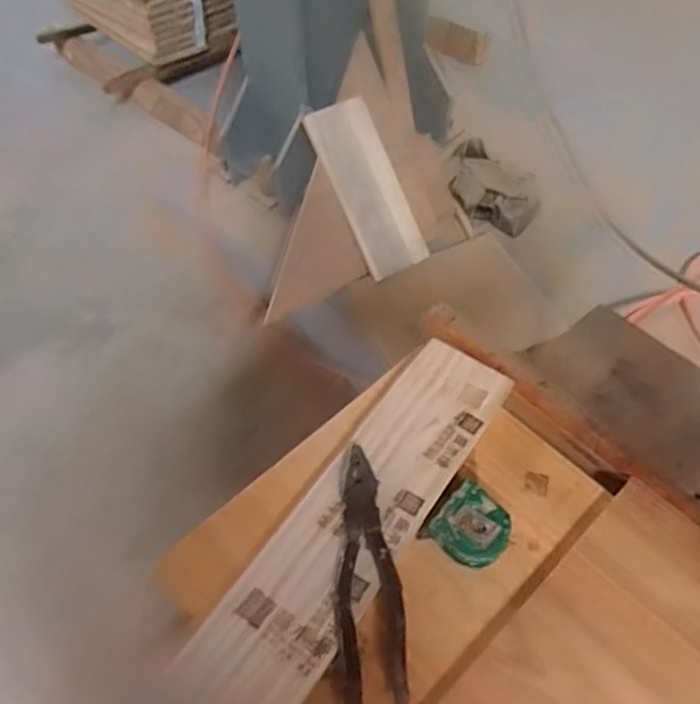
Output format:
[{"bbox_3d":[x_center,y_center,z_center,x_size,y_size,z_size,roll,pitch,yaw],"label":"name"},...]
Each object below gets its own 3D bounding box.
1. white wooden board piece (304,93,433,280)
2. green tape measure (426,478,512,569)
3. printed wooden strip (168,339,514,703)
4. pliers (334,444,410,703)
[{"bbox_3d":[0.042,-0.346,1.300,0.148,0.042,0.363,-28,99,-21],"label":"white wooden board piece"},{"bbox_3d":[0.098,0.144,0.496,0.054,0.031,0.056,33,60,23],"label":"green tape measure"},{"bbox_3d":[0.012,0.133,0.510,0.091,0.023,0.360,29,59,21],"label":"printed wooden strip"},{"bbox_3d":[0.012,0.168,0.473,0.049,0.018,0.193,-4,53,-2],"label":"pliers"}]

